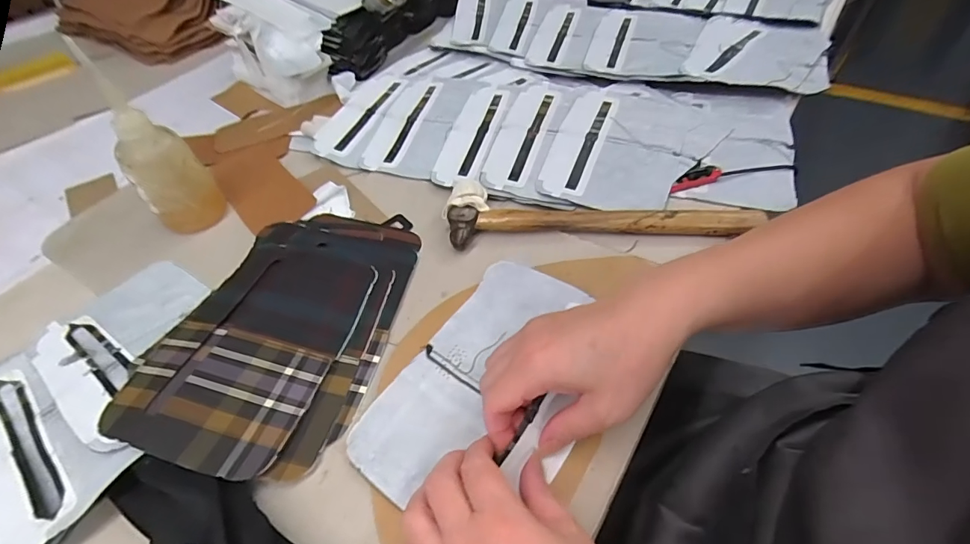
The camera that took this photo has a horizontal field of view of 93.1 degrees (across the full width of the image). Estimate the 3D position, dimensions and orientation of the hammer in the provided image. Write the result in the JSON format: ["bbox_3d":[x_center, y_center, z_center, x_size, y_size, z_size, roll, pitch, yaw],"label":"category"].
[{"bbox_3d":[0.103,-0.055,0.427,0.276,0.020,0.071,2,49,8],"label":"hammer"}]

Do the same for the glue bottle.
[{"bbox_3d":[-0.305,-0.111,0.421,0.060,0.166,0.050,-37,55,-24],"label":"glue bottle"}]

